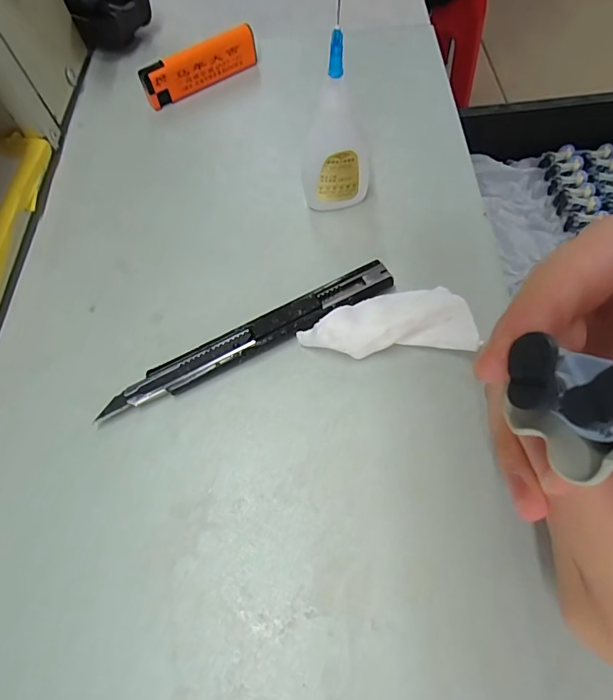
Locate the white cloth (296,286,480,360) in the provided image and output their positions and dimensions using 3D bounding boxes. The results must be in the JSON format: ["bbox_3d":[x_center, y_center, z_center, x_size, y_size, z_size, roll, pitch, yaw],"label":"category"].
[{"bbox_3d":[0.036,-0.012,0.197,0.075,0.018,0.029,-1,64,2],"label":"white cloth"}]

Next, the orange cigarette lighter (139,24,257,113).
[{"bbox_3d":[-0.069,-0.185,0.283,0.080,0.027,0.009,-31,67,-12],"label":"orange cigarette lighter"}]

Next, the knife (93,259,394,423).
[{"bbox_3d":[-0.024,-0.005,0.201,0.142,0.012,0.016,-25,66,-10],"label":"knife"}]

